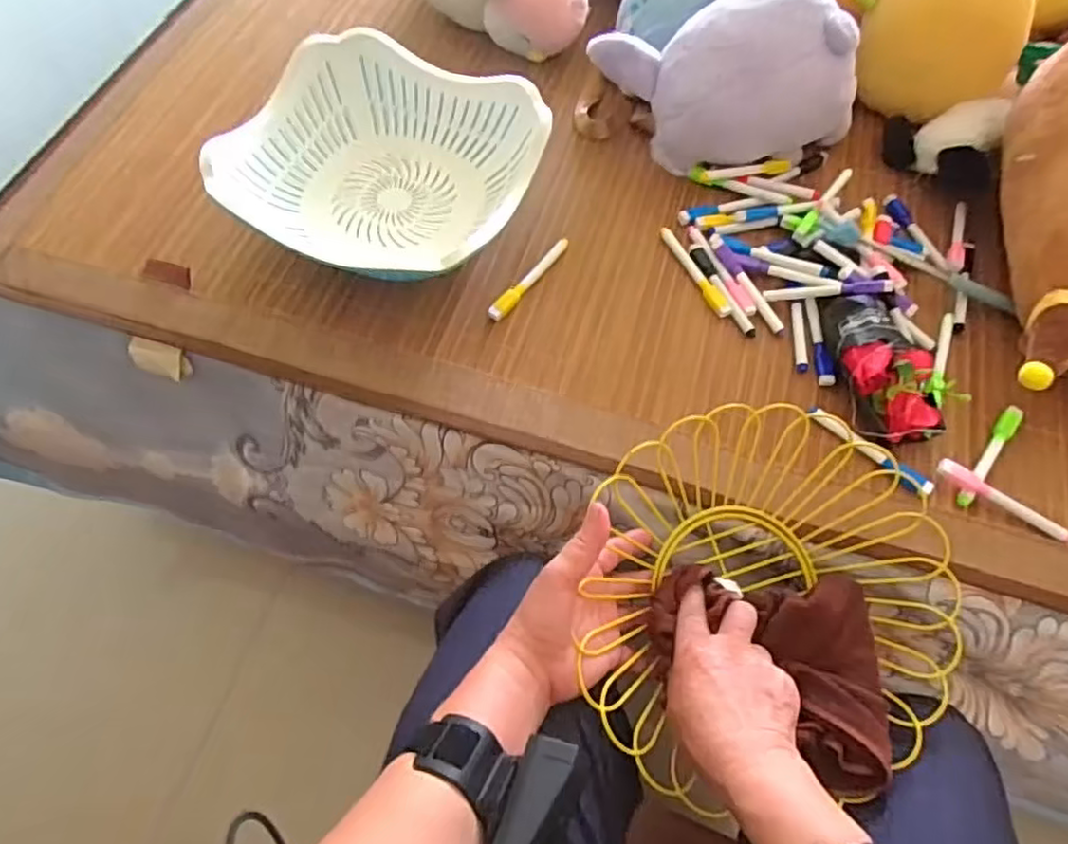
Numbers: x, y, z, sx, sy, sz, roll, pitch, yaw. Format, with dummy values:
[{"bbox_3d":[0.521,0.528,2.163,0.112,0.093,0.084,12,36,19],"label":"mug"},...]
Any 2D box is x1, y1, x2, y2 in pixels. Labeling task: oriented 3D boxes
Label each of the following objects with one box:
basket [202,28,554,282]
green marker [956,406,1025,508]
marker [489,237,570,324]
[{"bbox_3d":[-0.137,-0.231,0.616,0.261,0.093,0.246,20,64,9],"label":"basket"},{"bbox_3d":[0.389,0.029,0.554,0.014,0.012,0.114,36,67,16],"label":"green marker"},{"bbox_3d":[-0.006,-0.136,0.615,0.016,0.009,0.112,33,67,15],"label":"marker"}]

